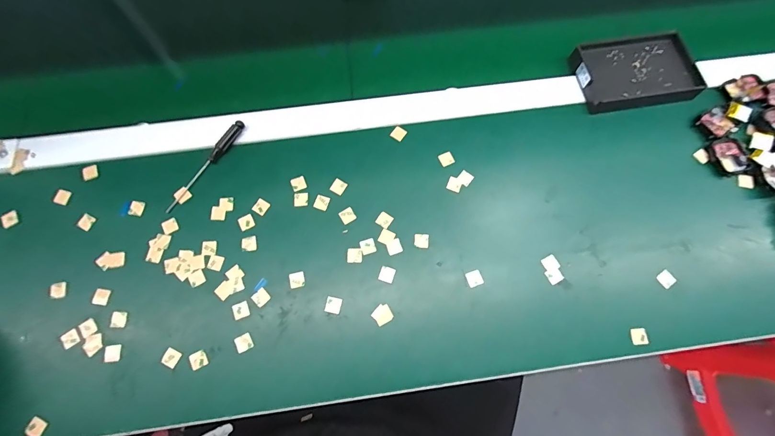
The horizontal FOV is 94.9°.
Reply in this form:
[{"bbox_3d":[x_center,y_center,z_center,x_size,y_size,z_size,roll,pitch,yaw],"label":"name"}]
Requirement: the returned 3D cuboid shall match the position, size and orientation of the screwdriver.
[{"bbox_3d":[-0.215,-0.062,0.419,0.010,0.013,0.132,34,77,9],"label":"screwdriver"}]

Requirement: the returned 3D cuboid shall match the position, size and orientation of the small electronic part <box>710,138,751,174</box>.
[{"bbox_3d":[0.404,-0.073,0.422,0.033,0.011,0.045,-9,75,-3],"label":"small electronic part"}]

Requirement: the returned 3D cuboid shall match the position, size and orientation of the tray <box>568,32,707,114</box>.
[{"bbox_3d":[0.313,-0.183,0.448,0.141,0.020,0.094,-11,75,-3],"label":"tray"}]

